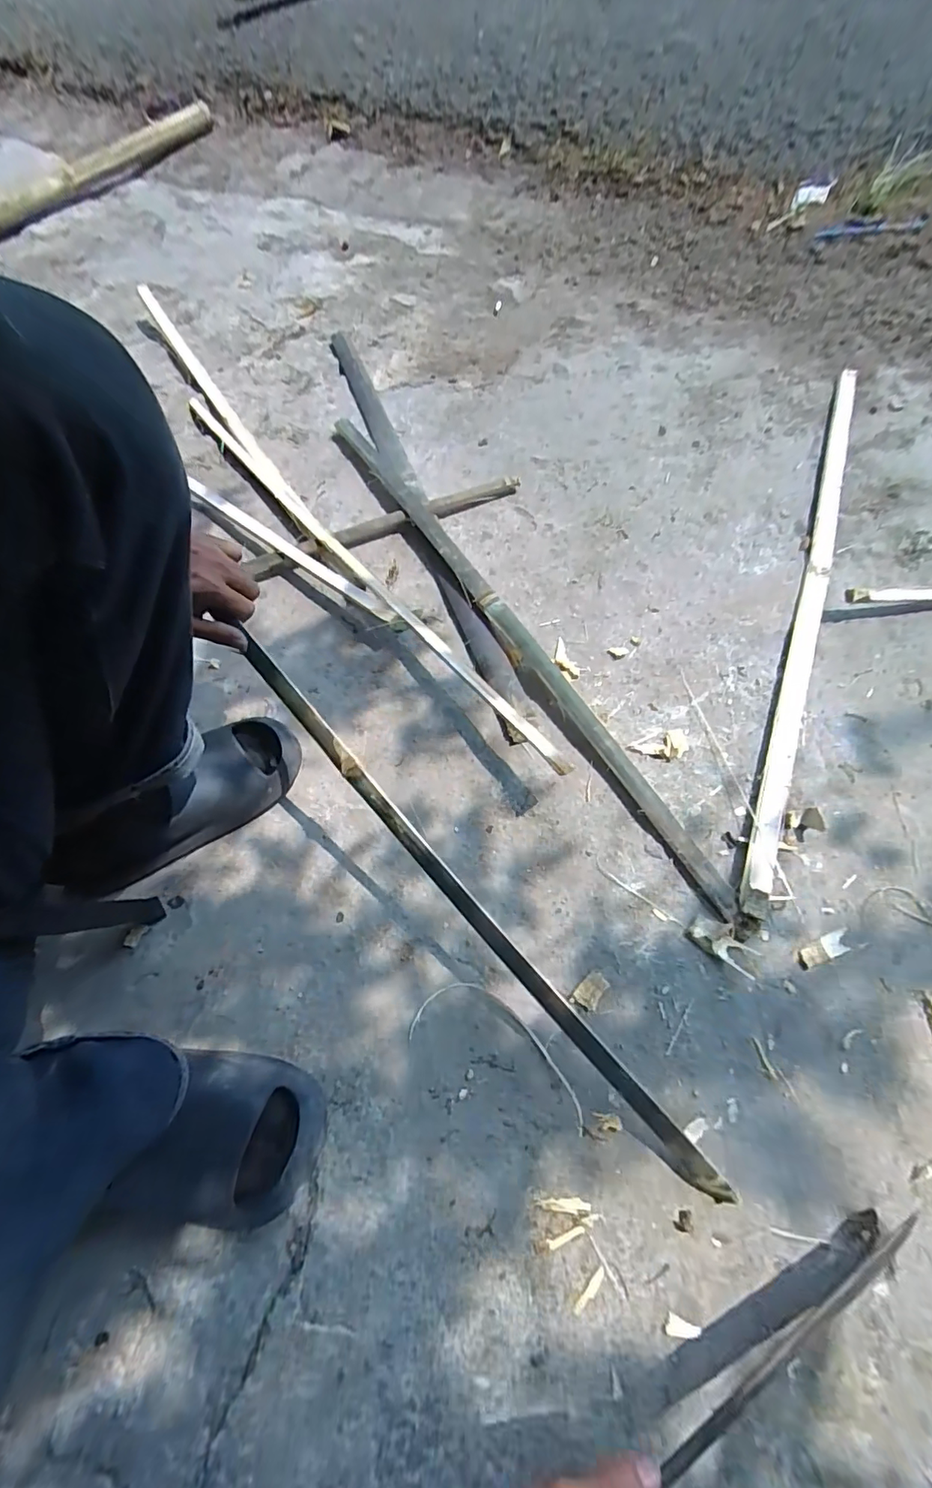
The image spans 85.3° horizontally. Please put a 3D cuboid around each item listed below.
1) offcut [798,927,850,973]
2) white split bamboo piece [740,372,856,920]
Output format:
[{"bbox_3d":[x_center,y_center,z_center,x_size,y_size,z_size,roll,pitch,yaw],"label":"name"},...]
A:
[{"bbox_3d":[0.362,0.207,0.510,0.061,0.004,0.020,-20,65,-5],"label":"offcut"},{"bbox_3d":[0.487,-0.231,0.702,0.038,0.029,0.965,21,68,10],"label":"white split bamboo piece"}]

